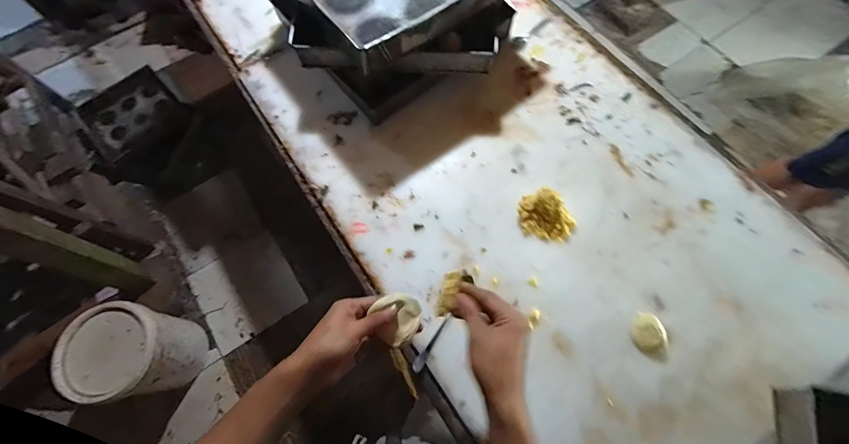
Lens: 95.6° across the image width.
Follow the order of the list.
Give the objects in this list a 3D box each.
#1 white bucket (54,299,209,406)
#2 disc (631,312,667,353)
[{"bbox_3d":[-0.999,0.460,1.368,0.304,0.390,0.283,-1,69,3],"label":"white bucket"},{"bbox_3d":[0.372,0.186,0.641,0.049,0.024,0.060,-13,69,-2],"label":"disc"}]

